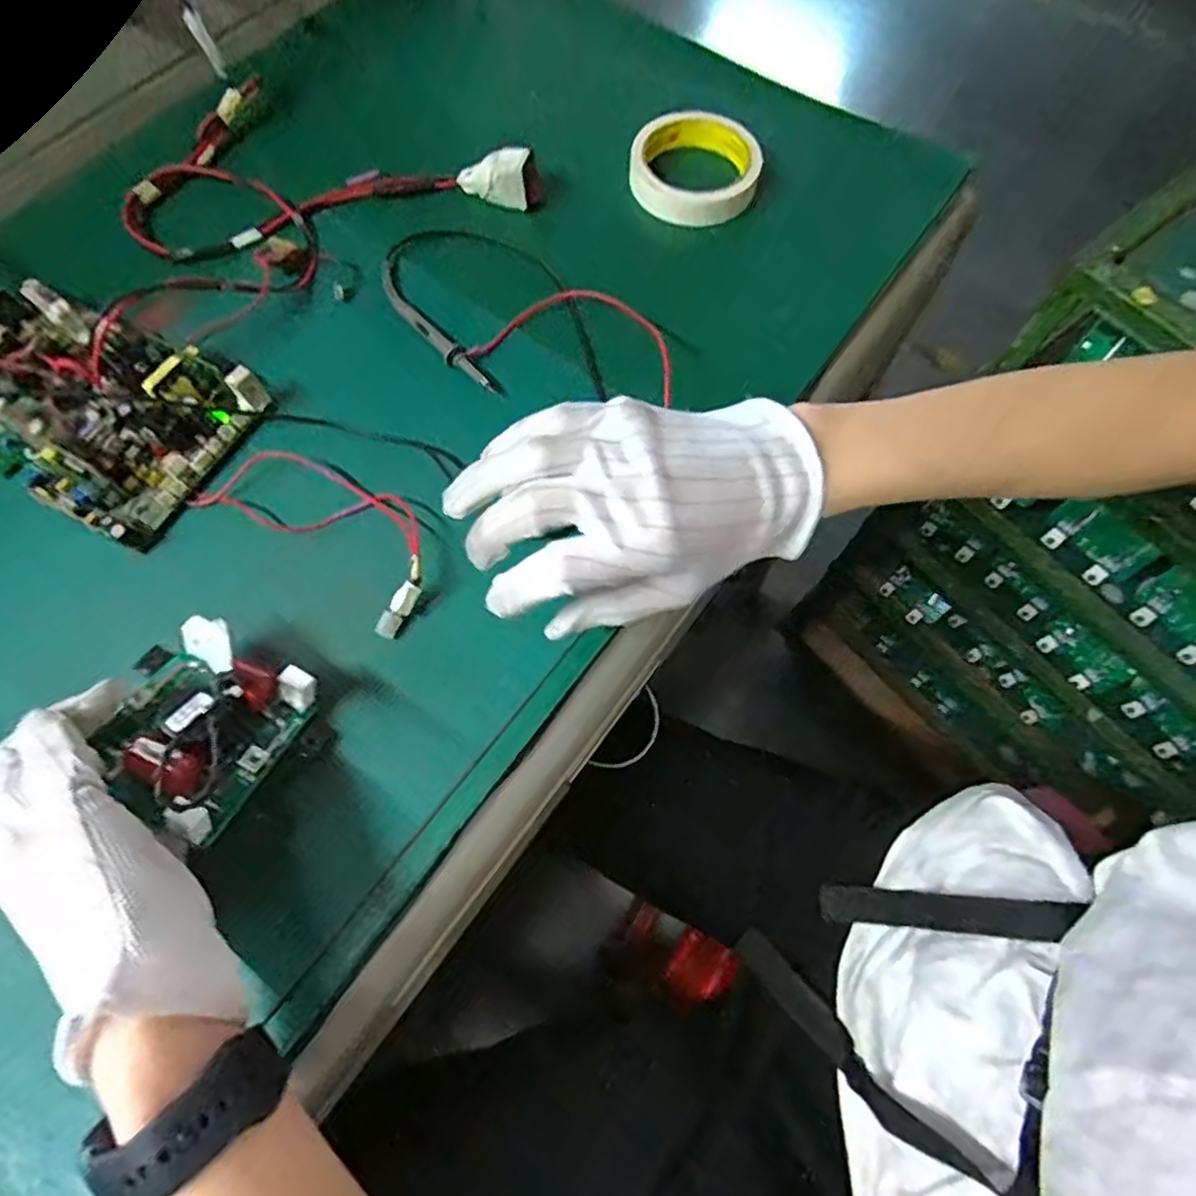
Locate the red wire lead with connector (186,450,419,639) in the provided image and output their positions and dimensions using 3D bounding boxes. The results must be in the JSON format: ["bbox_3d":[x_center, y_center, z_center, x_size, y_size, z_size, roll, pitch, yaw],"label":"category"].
[{"bbox_3d":[-0.156,-0.045,0.393,0.151,0.017,0.067,33,71,12],"label":"red wire lead with connector"}]

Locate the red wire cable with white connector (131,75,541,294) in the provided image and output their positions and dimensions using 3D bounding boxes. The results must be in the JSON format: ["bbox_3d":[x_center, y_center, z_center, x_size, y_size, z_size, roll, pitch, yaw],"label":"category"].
[{"bbox_3d":[-0.199,-0.287,0.487,0.265,0.027,0.170,23,69,8],"label":"red wire cable with white connector"}]

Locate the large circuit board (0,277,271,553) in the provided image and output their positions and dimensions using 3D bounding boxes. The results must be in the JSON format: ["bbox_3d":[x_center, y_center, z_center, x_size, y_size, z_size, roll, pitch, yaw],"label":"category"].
[{"bbox_3d":[-0.317,-0.123,0.414,0.199,0.038,0.124,27,70,10],"label":"large circuit board"}]

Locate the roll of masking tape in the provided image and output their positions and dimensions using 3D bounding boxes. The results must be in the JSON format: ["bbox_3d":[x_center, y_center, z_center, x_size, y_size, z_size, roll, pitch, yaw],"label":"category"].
[{"bbox_3d":[0.071,-0.318,0.508,0.094,0.028,0.089,0,68,-1],"label":"roll of masking tape"}]

